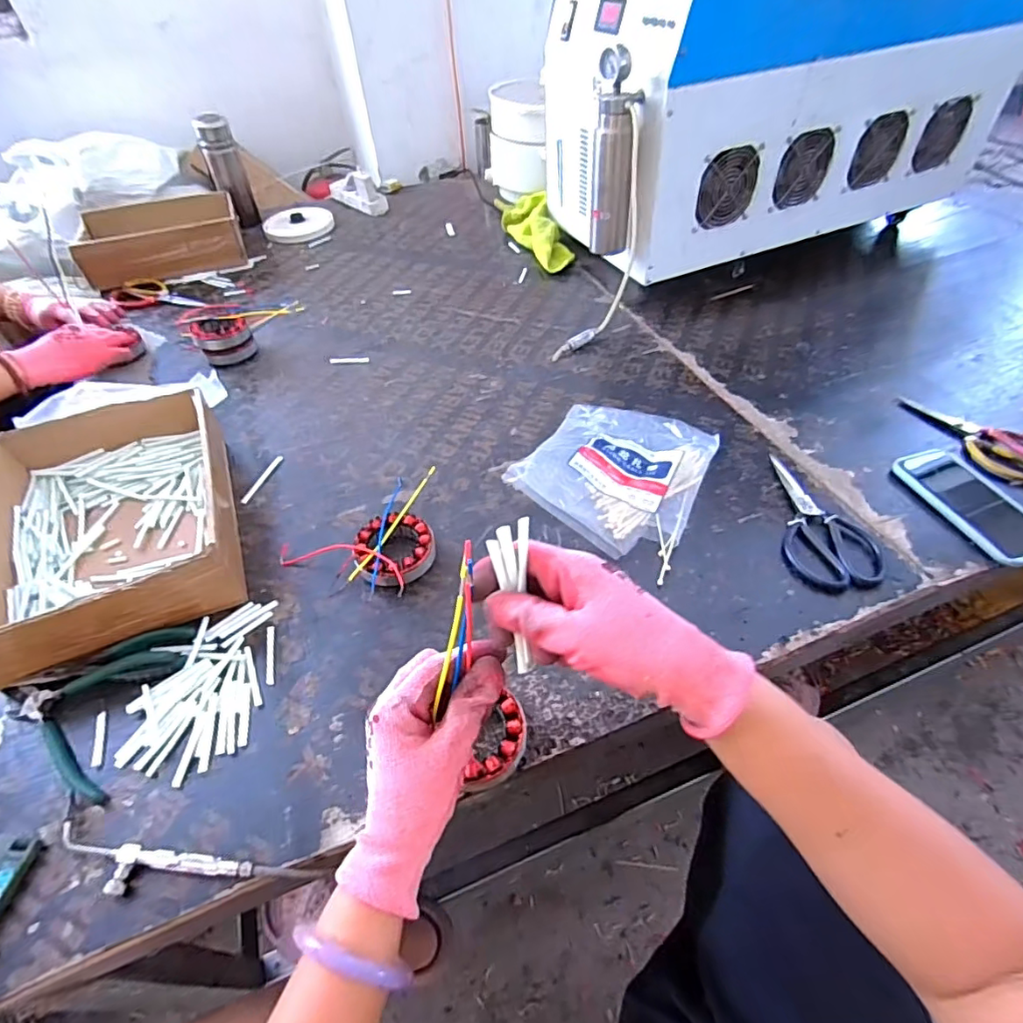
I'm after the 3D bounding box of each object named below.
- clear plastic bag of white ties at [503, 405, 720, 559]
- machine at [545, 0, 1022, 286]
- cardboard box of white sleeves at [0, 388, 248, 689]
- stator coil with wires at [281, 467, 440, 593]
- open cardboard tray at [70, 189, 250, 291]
[{"bbox_3d":[0.131,-0.062,0.676,0.195,0.057,0.245,19,51,19],"label":"clear plastic bag of white ties"},{"bbox_3d":[0.477,-0.722,0.984,0.802,0.367,0.374,-16,49,-11],"label":"machine"},{"bbox_3d":[-0.455,-0.002,0.629,0.243,0.087,0.344,-20,50,-15],"label":"cardboard box of white sleeves"},{"bbox_3d":[-0.160,0.010,0.637,0.171,0.035,0.180,-2,47,2],"label":"stator coil with wires"},{"bbox_3d":[-0.742,-0.580,1.183,0.309,0.101,0.235,-22,50,-16],"label":"open cardboard tray"}]

